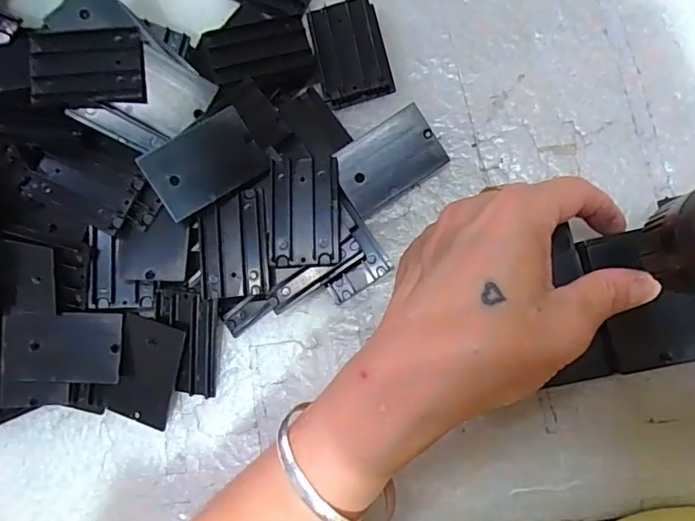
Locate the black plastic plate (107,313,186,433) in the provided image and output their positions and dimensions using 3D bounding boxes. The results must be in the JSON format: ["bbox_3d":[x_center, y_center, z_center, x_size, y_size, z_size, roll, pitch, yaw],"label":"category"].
[{"bbox_3d":[-0.106,0.059,0.270,0.034,0.006,0.055,16,98,7],"label":"black plastic plate"}]

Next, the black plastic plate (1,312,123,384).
[{"bbox_3d":[-0.150,0.046,0.265,0.063,0.007,0.035,-2,86,0],"label":"black plastic plate"}]

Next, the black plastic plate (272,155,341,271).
[{"bbox_3d":[-0.022,-0.026,0.261,0.034,0.005,0.057,-2,83,3],"label":"black plastic plate"}]

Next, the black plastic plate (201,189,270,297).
[{"bbox_3d":[-0.058,-0.008,0.261,0.034,0.004,0.053,-3,87,-1],"label":"black plastic plate"}]

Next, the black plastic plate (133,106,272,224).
[{"bbox_3d":[-0.071,-0.048,0.256,0.055,0.005,0.036,-32,109,-8],"label":"black plastic plate"}]

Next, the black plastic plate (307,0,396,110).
[{"bbox_3d":[0.002,-0.115,0.280,0.037,0.011,0.054,-13,79,8],"label":"black plastic plate"}]

